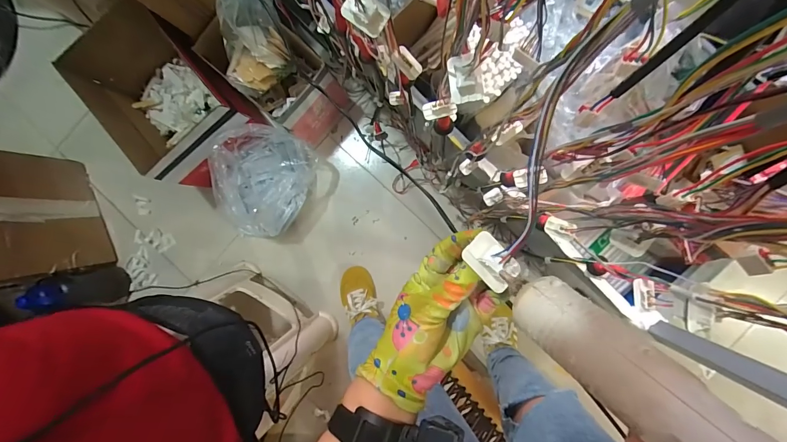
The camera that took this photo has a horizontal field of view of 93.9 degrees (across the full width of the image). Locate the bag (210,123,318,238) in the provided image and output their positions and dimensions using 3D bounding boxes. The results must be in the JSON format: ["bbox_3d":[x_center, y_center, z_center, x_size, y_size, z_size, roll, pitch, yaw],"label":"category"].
[{"bbox_3d":[-0.341,-0.095,0.982,0.202,0.206,0.289,10,91,4],"label":"bag"}]

